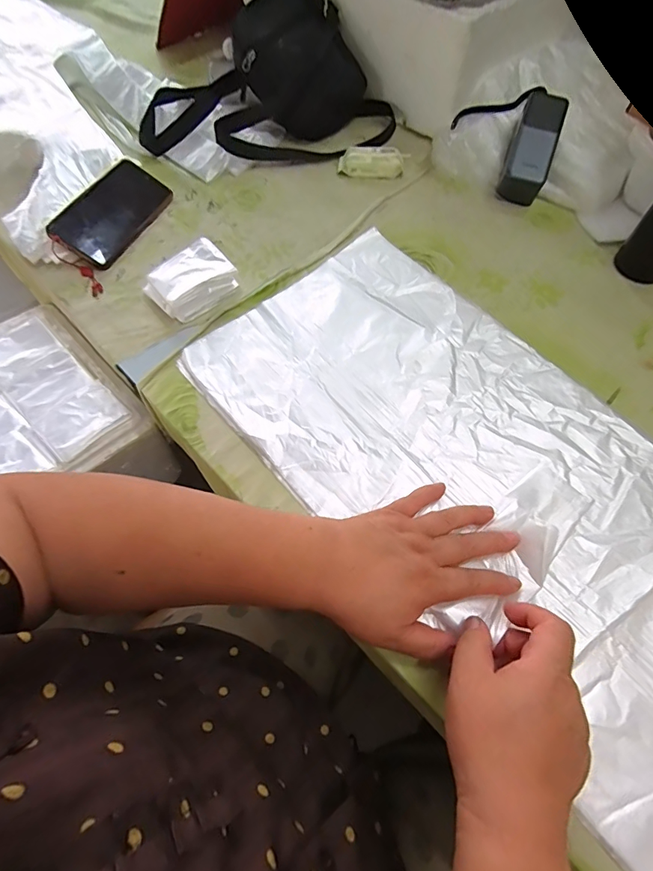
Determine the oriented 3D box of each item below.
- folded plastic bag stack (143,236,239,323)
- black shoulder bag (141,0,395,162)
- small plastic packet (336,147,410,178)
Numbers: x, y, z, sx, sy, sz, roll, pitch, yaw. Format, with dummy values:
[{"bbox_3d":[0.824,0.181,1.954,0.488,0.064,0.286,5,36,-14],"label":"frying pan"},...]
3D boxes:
[{"bbox_3d":[-0.159,-0.181,0.503,0.093,0.033,0.070,-36,68,-18],"label":"folded plastic bag stack"},{"bbox_3d":[-0.089,-0.522,0.628,0.380,0.127,0.194,0,62,0],"label":"black shoulder bag"},{"bbox_3d":[0.067,-0.397,0.623,0.097,0.022,0.038,1,62,0],"label":"small plastic packet"}]

